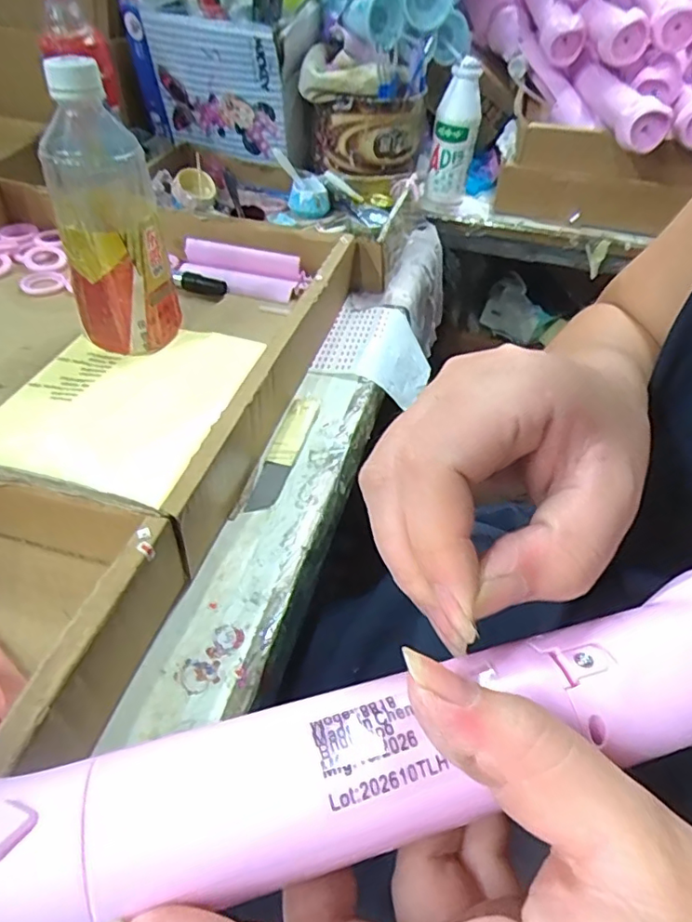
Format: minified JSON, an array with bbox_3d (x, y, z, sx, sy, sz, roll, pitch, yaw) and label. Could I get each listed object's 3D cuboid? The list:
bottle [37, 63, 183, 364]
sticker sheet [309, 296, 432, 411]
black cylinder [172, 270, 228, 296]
[{"bbox_3d":[-0.164,-0.165,0.394,0.070,0.183,0.068,-11,48,-16],"label":"bottle"},{"bbox_3d":[0.028,-0.095,0.492,0.089,0.030,0.108,12,46,7],"label":"sticker sheet"},{"bbox_3d":[-0.134,-0.161,0.512,0.051,0.013,0.015,12,46,7],"label":"black cylinder"}]

